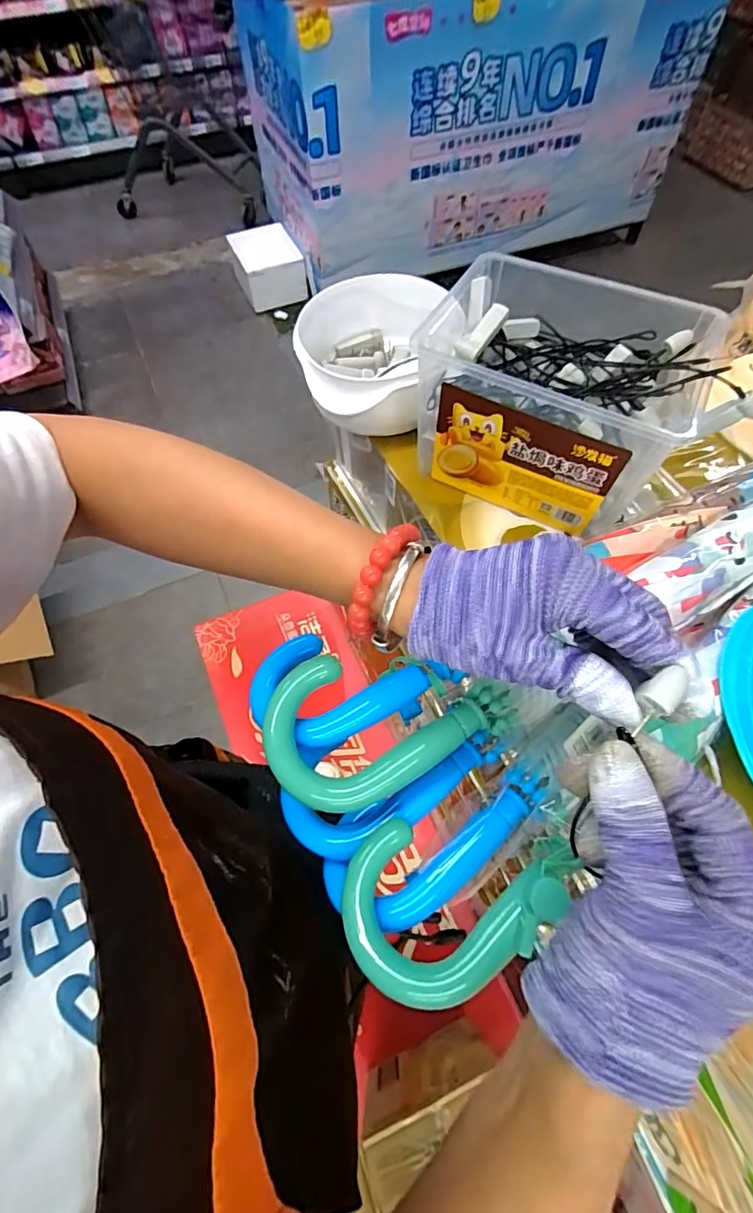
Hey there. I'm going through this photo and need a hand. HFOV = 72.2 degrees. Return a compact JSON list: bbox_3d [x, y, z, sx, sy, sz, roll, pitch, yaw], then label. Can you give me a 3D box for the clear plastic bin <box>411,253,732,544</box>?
[{"bbox_3d":[0.135,-0.167,0.413,0.188,0.104,0.145,24,65,13],"label":"clear plastic bin"}]

